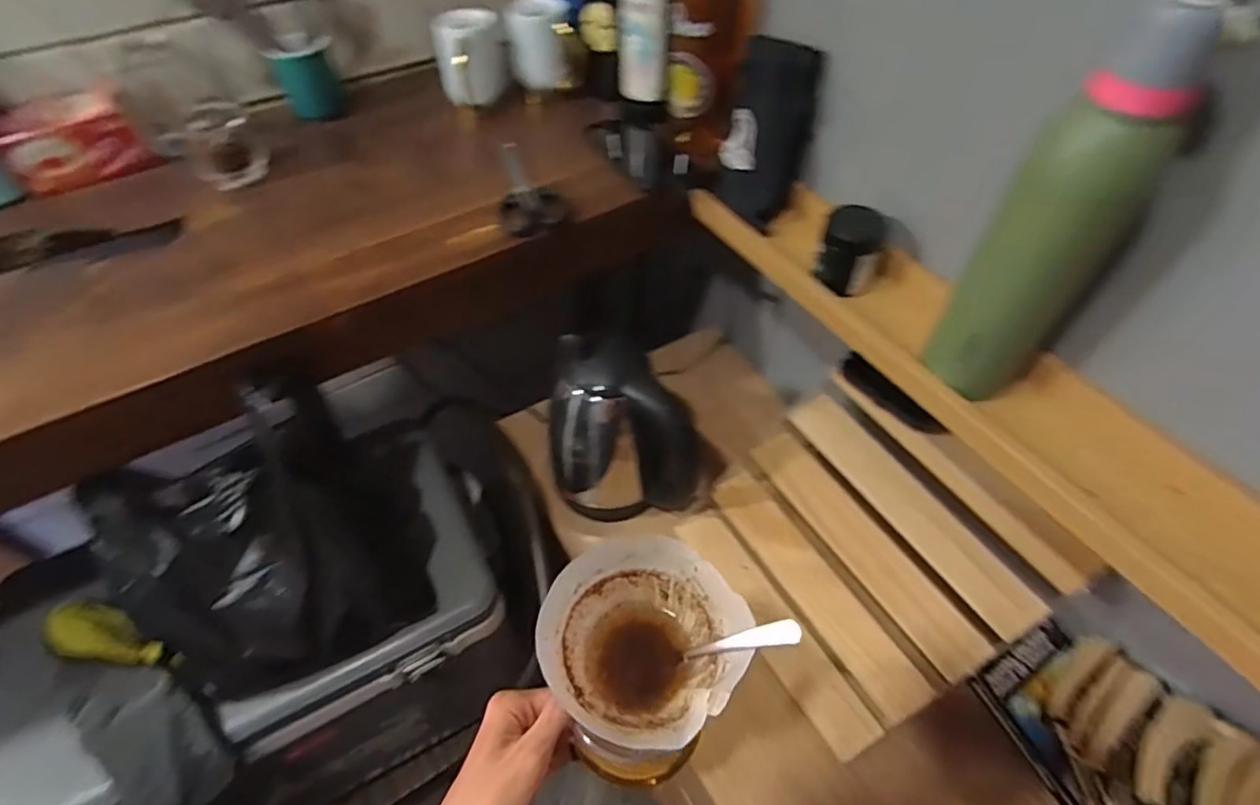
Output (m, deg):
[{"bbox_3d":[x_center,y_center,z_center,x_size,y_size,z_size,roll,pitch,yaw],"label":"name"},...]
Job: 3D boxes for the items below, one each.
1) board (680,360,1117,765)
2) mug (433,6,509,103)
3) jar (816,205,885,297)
[{"bbox_3d":[0.245,0.154,0.653,0.301,0.033,0.303,-47,55,15],"label":"board"},{"bbox_3d":[-0.194,-0.416,0.736,0.078,0.089,0.082,-10,53,-8],"label":"mug"},{"bbox_3d":[0.215,-0.148,0.585,0.061,0.068,0.049,17,54,12],"label":"jar"}]

